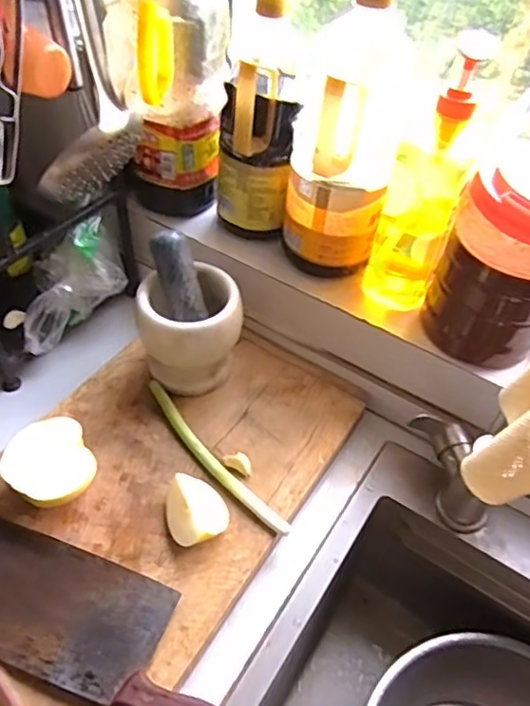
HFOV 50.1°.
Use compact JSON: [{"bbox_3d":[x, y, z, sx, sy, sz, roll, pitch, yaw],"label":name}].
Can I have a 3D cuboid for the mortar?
[{"bbox_3d":[-0.082,-0.020,0.631,0.107,0.117,0.088,-3,48,-8],"label":"mortar"}]

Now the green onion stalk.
[{"bbox_3d":[-0.058,0.105,0.592,0.024,0.012,0.224,-32,58,-29],"label":"green onion stalk"}]

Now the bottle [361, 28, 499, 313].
[{"bbox_3d":[0.159,-0.162,0.565,0.069,0.264,0.059,16,49,9],"label":"bottle"}]

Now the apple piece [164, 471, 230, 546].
[{"bbox_3d":[-0.066,0.148,0.537,0.055,0.034,0.069,-17,52,-19],"label":"apple piece"}]

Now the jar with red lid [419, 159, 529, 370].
[{"bbox_3d":[0.240,-0.096,0.555,0.118,0.208,0.125,2,48,-3],"label":"jar with red lid"}]

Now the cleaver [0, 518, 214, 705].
[{"bbox_3d":[-0.139,0.223,0.467,0.332,0.028,0.100,17,49,11],"label":"cleaver"}]

